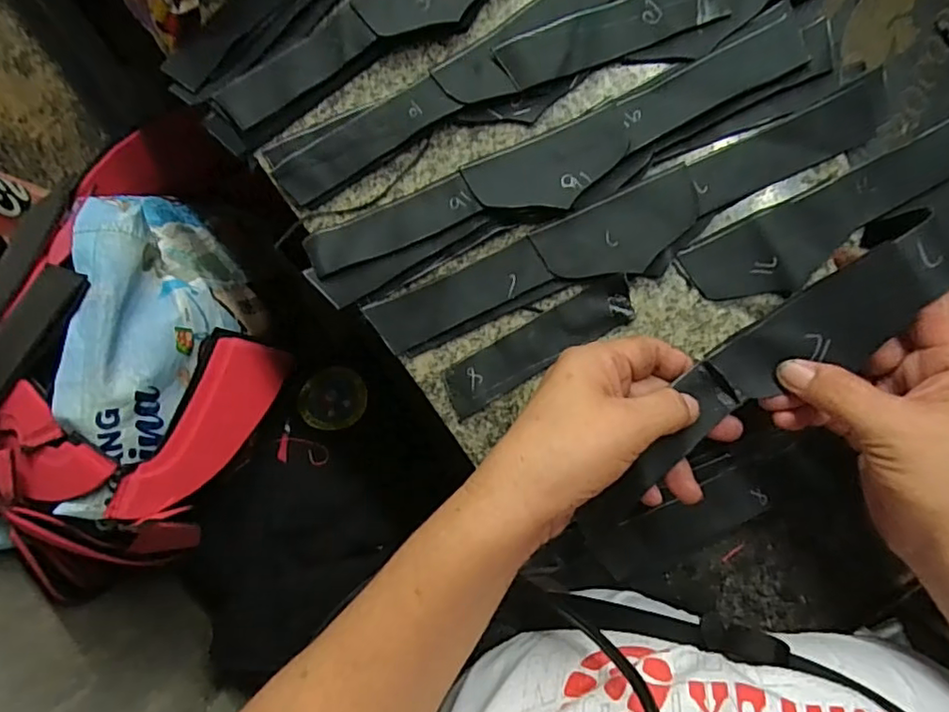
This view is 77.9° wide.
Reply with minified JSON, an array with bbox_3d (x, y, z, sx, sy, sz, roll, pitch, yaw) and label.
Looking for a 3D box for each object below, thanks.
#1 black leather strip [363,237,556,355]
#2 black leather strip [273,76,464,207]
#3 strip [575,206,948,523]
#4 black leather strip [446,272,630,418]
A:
[{"bbox_3d":[-0.009,-0.035,0.340,0.102,0.007,0.031,-24,86,7],"label":"black leather strip"},{"bbox_3d":[-0.064,-0.126,0.344,0.110,0.007,0.029,-27,86,7],"label":"black leather strip"},{"bbox_3d":[0.132,0.016,0.285,0.200,0.016,0.041,-42,84,16],"label":"strip"},{"bbox_3d":[0.036,-0.006,0.335,0.117,0.005,0.027,-31,86,6],"label":"black leather strip"}]

